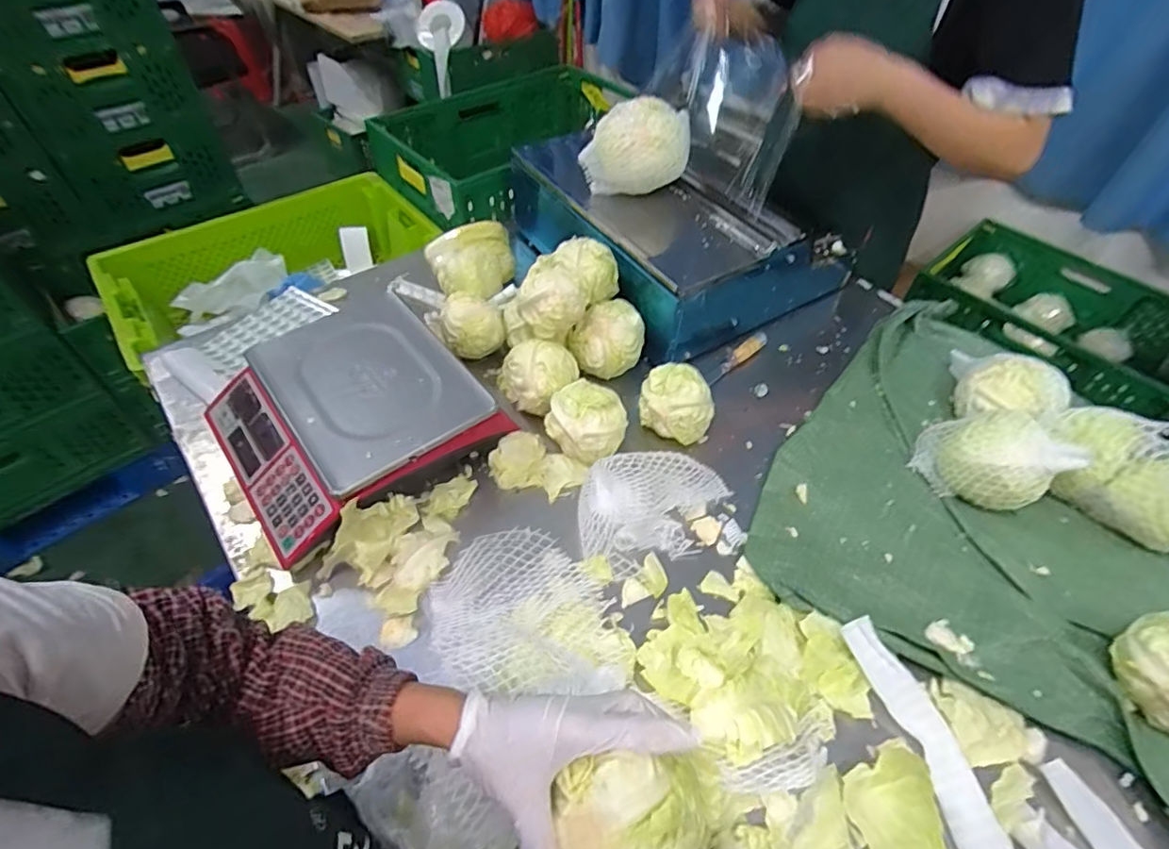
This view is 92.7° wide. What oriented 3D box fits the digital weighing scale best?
[{"bbox_3d":[-0.314,-0.016,0.736,0.304,0.087,0.297,-35,59,-26],"label":"digital weighing scale"}]

